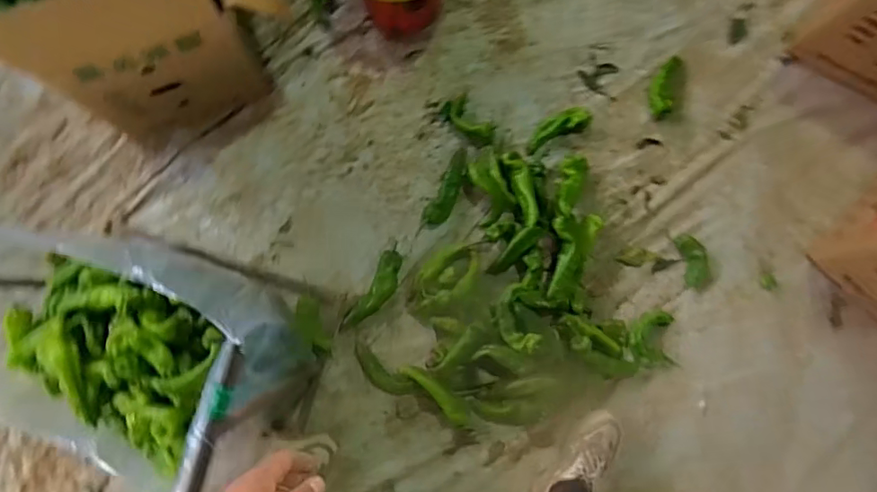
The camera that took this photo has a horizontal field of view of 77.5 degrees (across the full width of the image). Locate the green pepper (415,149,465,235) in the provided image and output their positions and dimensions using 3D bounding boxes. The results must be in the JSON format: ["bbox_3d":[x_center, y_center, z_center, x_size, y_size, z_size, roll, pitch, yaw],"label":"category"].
[{"bbox_3d":[0.019,-0.118,1.219,0.054,0.046,0.214,28,84,2],"label":"green pepper"}]

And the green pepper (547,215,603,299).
[{"bbox_3d":[0.300,0.022,1.190,0.071,0.055,0.200,21,84,1],"label":"green pepper"}]

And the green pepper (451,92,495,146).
[{"bbox_3d":[0.075,-0.284,1.244,0.063,0.038,0.123,-43,86,-5],"label":"green pepper"}]

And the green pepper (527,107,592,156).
[{"bbox_3d":[0.269,-0.267,1.243,0.159,0.043,0.055,-26,85,5],"label":"green pepper"}]

